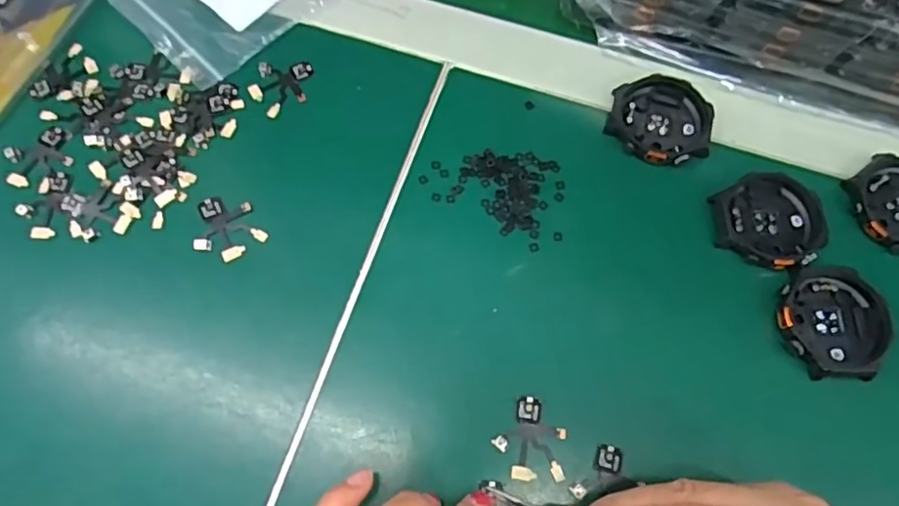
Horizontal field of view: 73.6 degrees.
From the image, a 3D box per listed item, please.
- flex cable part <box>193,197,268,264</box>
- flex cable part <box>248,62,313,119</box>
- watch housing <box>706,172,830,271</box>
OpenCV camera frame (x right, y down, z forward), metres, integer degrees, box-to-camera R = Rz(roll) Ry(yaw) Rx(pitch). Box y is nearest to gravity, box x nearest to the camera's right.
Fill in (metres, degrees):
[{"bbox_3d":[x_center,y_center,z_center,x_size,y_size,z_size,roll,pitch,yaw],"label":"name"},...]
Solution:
[{"bbox_3d":[-0.107,-0.013,0.295,0.033,0.004,0.034,-2,70,-3],"label":"flex cable part"},{"bbox_3d":[-0.093,-0.090,0.326,0.029,0.004,0.036,10,70,1],"label":"flex cable part"},{"bbox_3d":[0.160,-0.016,0.302,0.054,0.009,0.049,-11,71,-6],"label":"watch housing"}]

